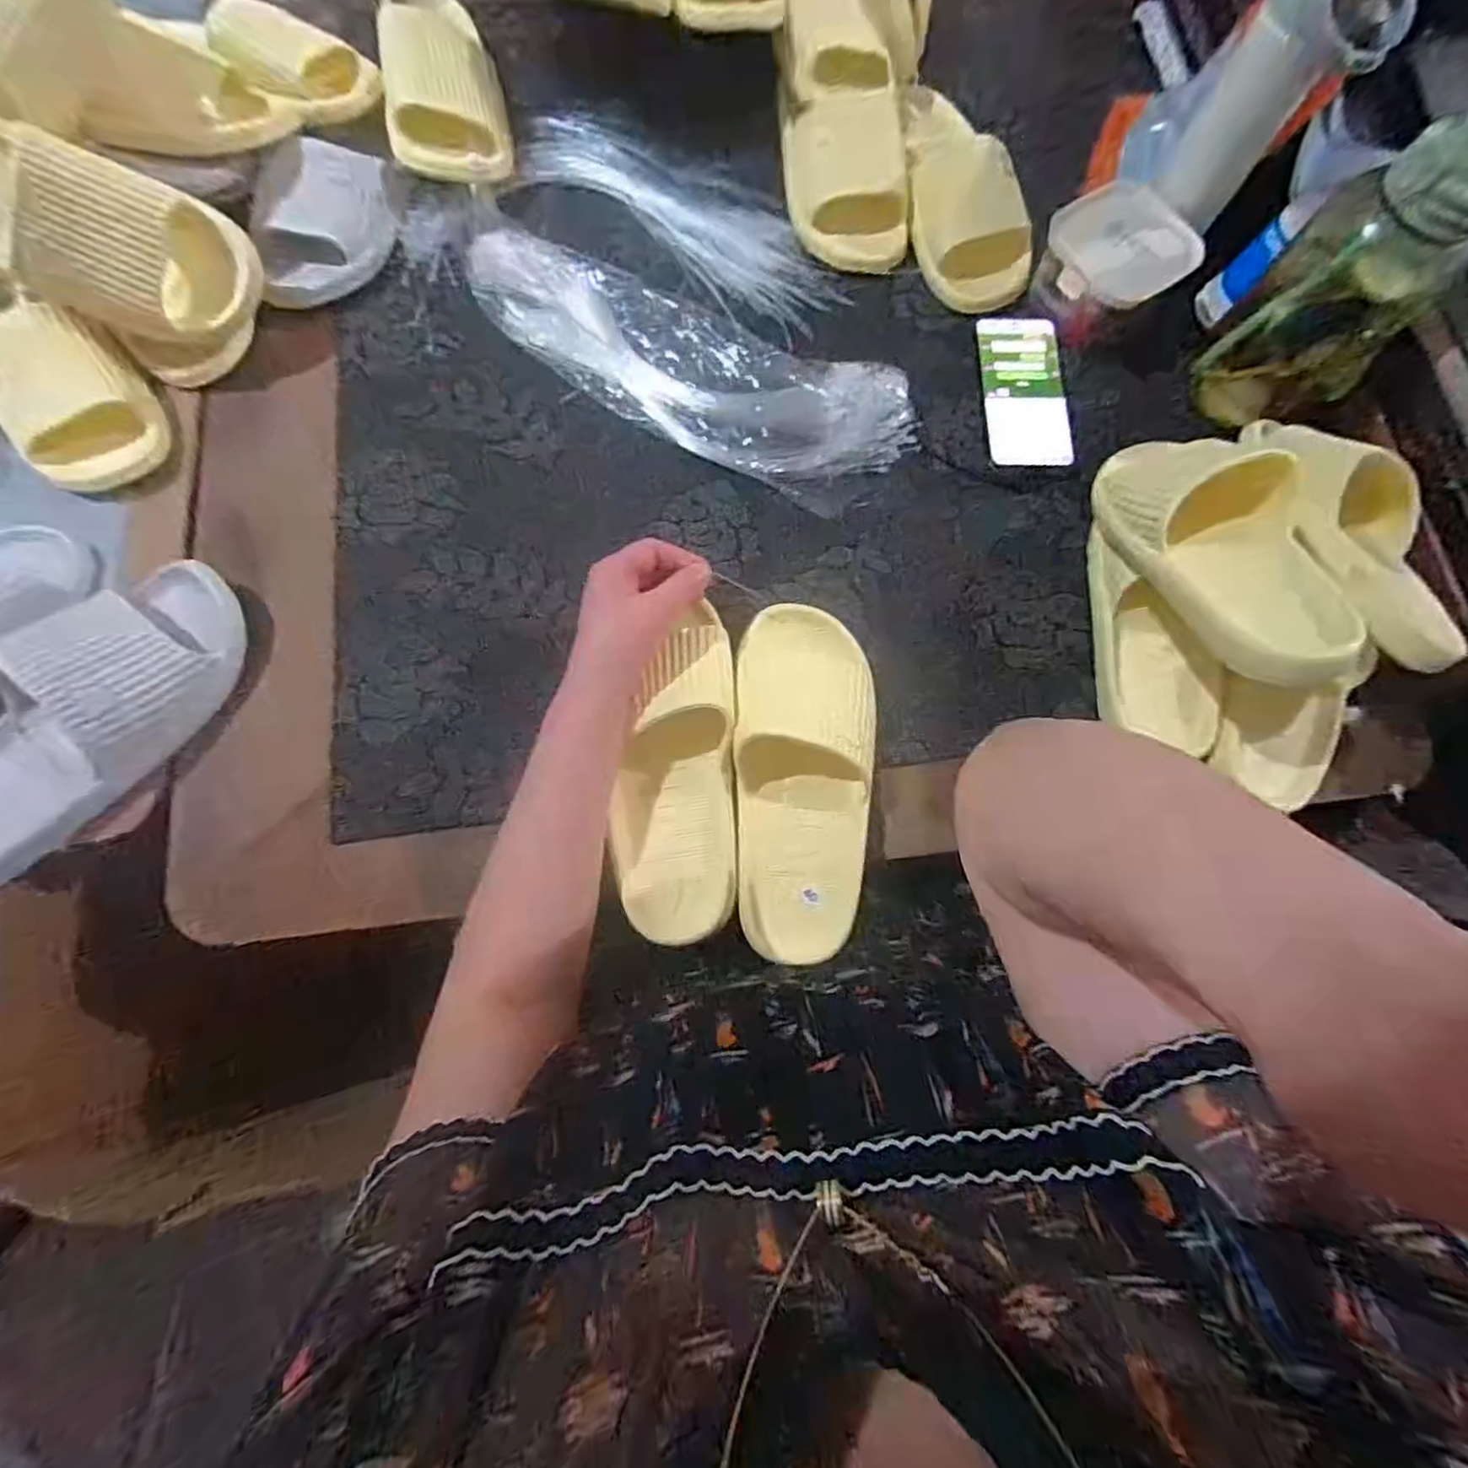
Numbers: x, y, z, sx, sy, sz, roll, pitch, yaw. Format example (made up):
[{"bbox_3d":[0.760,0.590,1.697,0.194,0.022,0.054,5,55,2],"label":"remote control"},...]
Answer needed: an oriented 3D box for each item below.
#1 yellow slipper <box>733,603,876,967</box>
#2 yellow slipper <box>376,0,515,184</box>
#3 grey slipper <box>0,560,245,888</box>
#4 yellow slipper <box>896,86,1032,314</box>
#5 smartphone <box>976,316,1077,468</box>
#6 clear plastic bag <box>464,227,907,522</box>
[{"bbox_3d":[0.051,0.024,0.469,0.100,0.064,0.258,2,76,0],"label":"yellow slipper"},{"bbox_3d":[-0.274,-0.636,0.611,0.096,0.082,0.250,-10,76,-3],"label":"yellow slipper"},{"bbox_3d":[-0.467,-0.006,0.455,0.090,0.076,0.274,33,78,7],"label":"grey slipper"},{"bbox_3d":[0.218,-0.531,0.620,0.101,0.067,0.259,-6,76,-2],"label":"yellow slipper"},{"bbox_3d":[0.261,-0.309,0.585,0.072,0.012,0.159,2,76,0],"label":"smartphone"},{"bbox_3d":[-0.050,-0.327,0.576,0.417,0.026,0.123,25,77,6],"label":"clear plastic bag"}]

